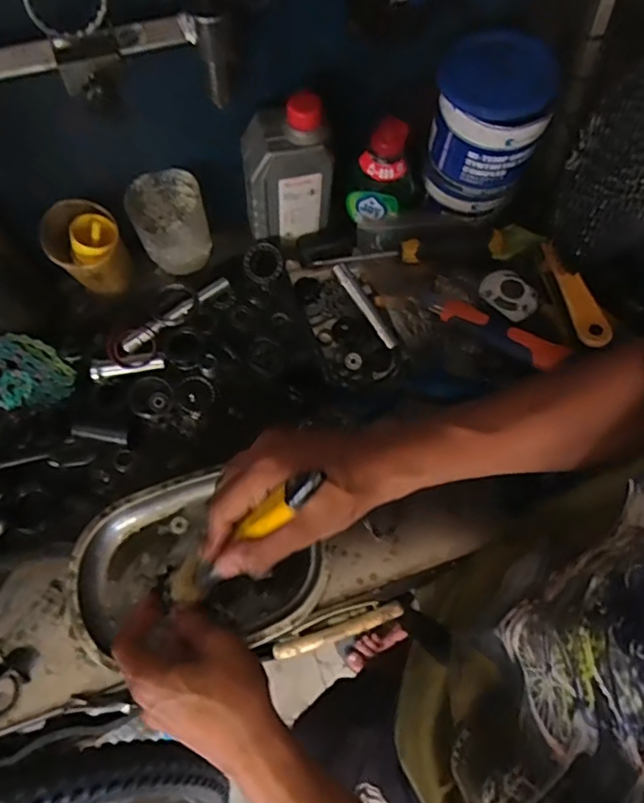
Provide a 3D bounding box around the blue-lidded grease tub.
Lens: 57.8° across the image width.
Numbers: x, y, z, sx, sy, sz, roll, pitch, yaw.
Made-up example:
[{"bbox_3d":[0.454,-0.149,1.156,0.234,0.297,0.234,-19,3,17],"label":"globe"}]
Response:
[{"bbox_3d":[0.152,-0.253,0.554,0.097,0.137,0.089,0,69,0],"label":"blue-lidded grease tub"}]

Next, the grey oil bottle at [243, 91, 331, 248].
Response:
[{"bbox_3d":[-0.033,-0.217,0.568,0.080,0.171,0.048,-7,69,-3],"label":"grey oil bottle"}]

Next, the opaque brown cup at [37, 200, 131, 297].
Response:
[{"bbox_3d":[-0.223,-0.144,0.561,0.065,0.074,0.067,0,69,0],"label":"opaque brown cup"}]

